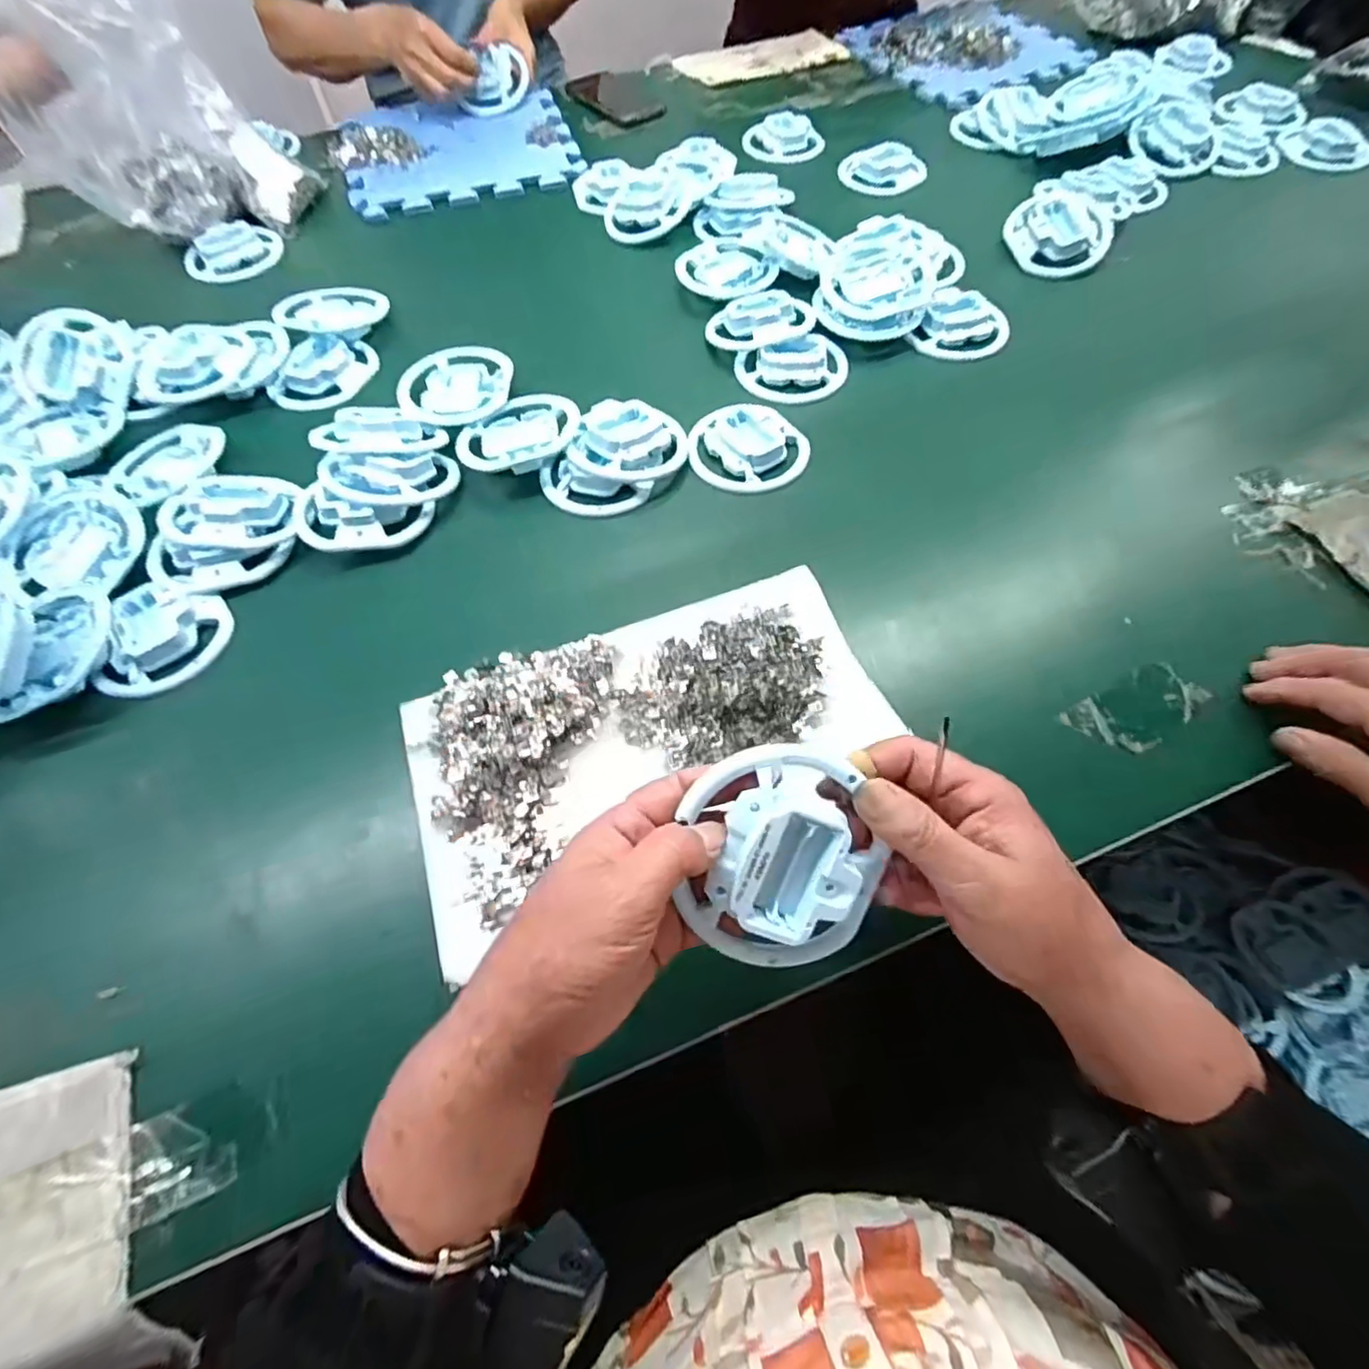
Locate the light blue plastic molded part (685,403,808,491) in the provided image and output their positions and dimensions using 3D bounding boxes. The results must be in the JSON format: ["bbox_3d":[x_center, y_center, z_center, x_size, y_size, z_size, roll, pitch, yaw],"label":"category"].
[{"bbox_3d":[0.056,-0.203,0.530,0.097,0.019,0.085,-11,63,-4],"label":"light blue plastic molded part"}]

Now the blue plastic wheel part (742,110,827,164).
[{"bbox_3d":[0.128,-0.705,0.803,0.100,0.021,0.085,6,63,5],"label":"blue plastic wheel part"}]

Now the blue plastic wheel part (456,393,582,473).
[{"bbox_3d":[-0.141,-0.214,0.532,0.102,0.026,0.082,-18,63,-7],"label":"blue plastic wheel part"}]

